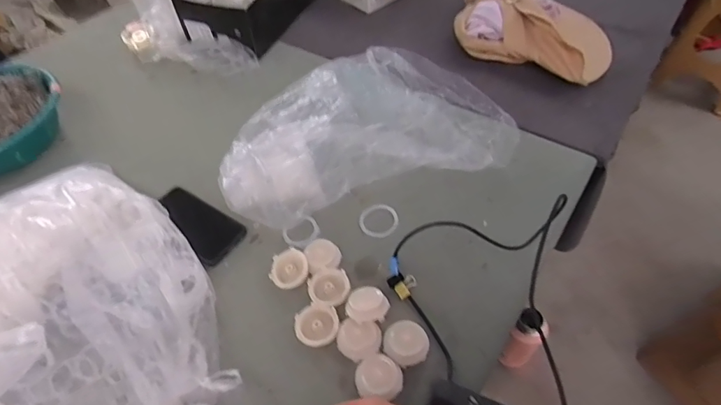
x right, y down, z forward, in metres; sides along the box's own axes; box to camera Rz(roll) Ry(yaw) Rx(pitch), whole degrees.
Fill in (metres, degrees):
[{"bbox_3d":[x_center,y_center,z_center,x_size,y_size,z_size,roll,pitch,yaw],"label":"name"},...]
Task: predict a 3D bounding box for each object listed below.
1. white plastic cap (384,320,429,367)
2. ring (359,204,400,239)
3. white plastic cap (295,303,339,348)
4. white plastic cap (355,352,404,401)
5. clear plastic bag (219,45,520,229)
[{"bbox_3d":[0.056,0.172,0.533,0.053,0.024,0.049,-1,52,1],"label":"white plastic cap"},{"bbox_3d":[0.029,0.027,0.664,0.060,0.008,0.056,3,59,-5],"label":"ring"},{"bbox_3d":[-0.056,0.162,0.561,0.055,0.030,0.053,-1,52,1],"label":"white plastic cap"},{"bbox_3d":[0.022,0.202,0.506,0.054,0.032,0.051,-1,52,1],"label":"white plastic cap"},{"bbox_3d":[-0.005,-0.152,0.755,0.479,0.096,0.328,-14,53,-9],"label":"clear plastic bag"}]

